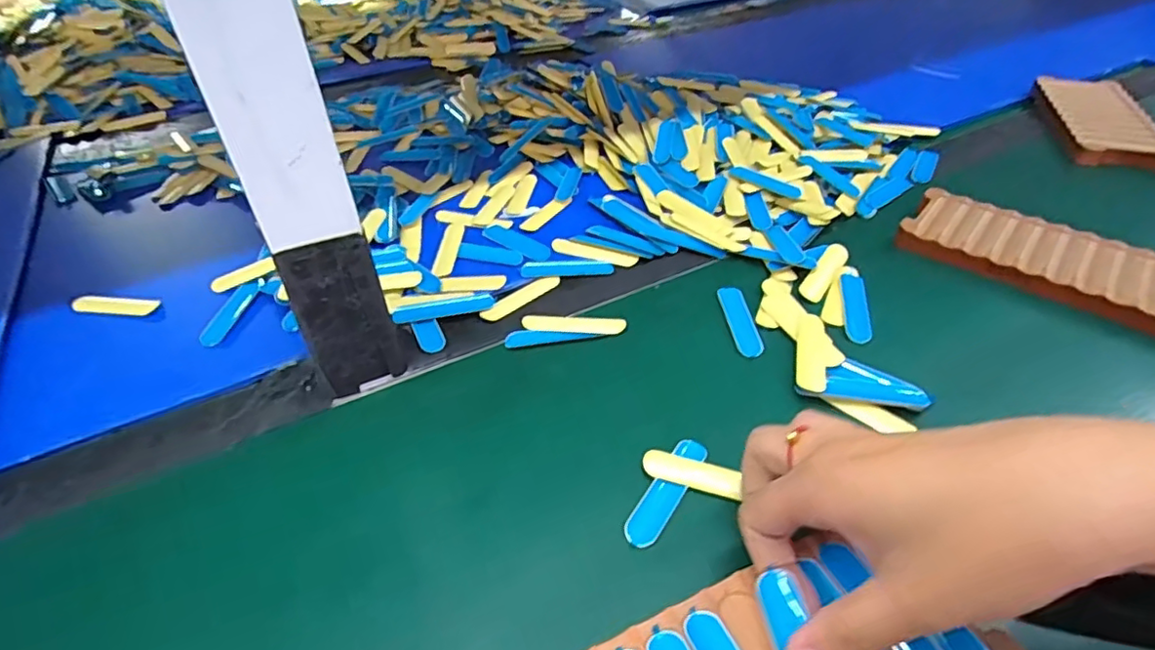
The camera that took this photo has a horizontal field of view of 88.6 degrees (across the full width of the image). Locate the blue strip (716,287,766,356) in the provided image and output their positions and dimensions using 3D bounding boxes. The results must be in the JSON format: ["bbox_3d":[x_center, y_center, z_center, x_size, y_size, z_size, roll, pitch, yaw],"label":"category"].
[{"bbox_3d":[0.100,-0.004,0.362,0.016,0.004,0.064,-4,41,-1],"label":"blue strip"}]

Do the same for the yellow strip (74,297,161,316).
[{"bbox_3d":[-0.311,-0.013,0.396,0.059,0.005,0.014,2,42,6],"label":"yellow strip"}]

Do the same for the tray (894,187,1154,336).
[{"bbox_3d":[0.310,-0.046,0.386,0.168,0.013,0.074,28,50,30],"label":"tray"}]

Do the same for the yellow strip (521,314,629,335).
[{"bbox_3d":[-0.002,0.000,0.360,0.062,0.004,0.012,4,52,7],"label":"yellow strip"}]

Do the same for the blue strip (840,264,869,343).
[{"bbox_3d":[0.172,-0.016,0.369,0.013,0.006,0.073,8,42,12],"label":"blue strip"}]

